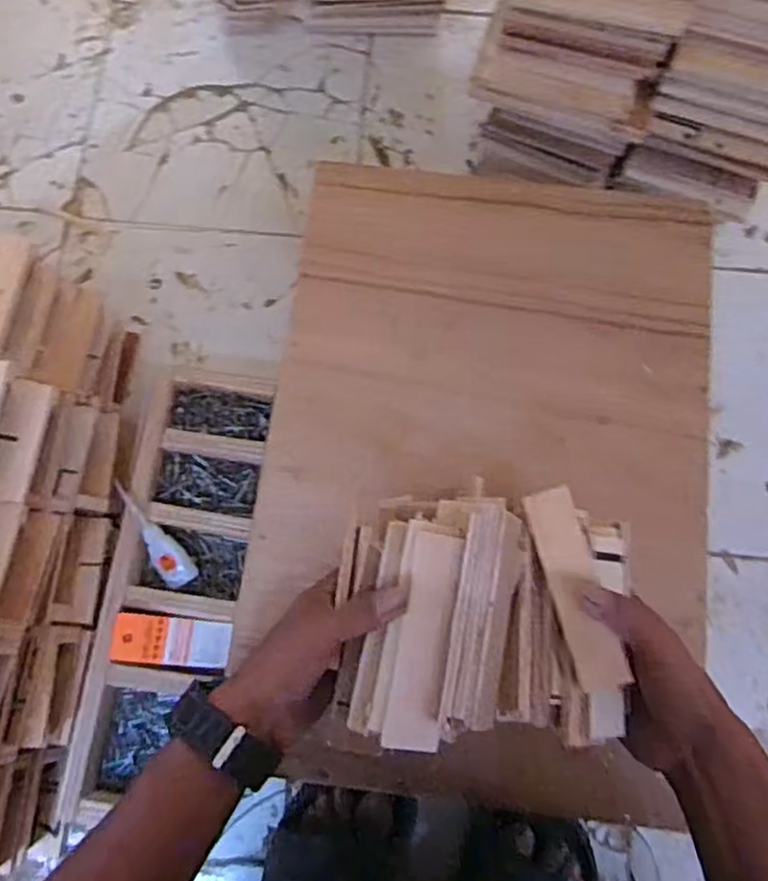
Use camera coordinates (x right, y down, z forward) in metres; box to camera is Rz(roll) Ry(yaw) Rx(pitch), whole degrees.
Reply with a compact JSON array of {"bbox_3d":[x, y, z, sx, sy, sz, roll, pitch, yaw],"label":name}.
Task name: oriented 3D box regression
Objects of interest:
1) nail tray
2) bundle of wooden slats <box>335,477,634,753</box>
[{"bbox_3d":[-0.187,0.123,0.636,0.117,0.045,0.392,8,76,3],"label":"nail tray"},{"bbox_3d":[0.064,0.104,0.423,0.184,0.060,0.144,1,78,0],"label":"bundle of wooden slats"}]

